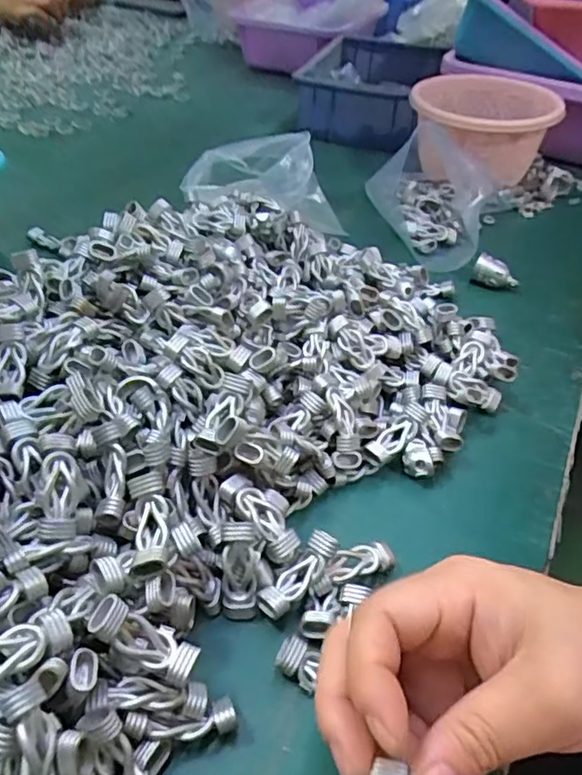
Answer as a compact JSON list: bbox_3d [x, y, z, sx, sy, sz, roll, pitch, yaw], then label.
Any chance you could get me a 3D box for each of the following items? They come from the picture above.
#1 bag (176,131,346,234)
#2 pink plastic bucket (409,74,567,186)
[{"bbox_3d":[-0.025,-0.184,0.539,0.141,0.082,0.049,9,42,6],"label":"bag"},{"bbox_3d":[0.187,-0.250,0.611,0.138,0.082,0.138,22,45,19],"label":"pink plastic bucket"}]

